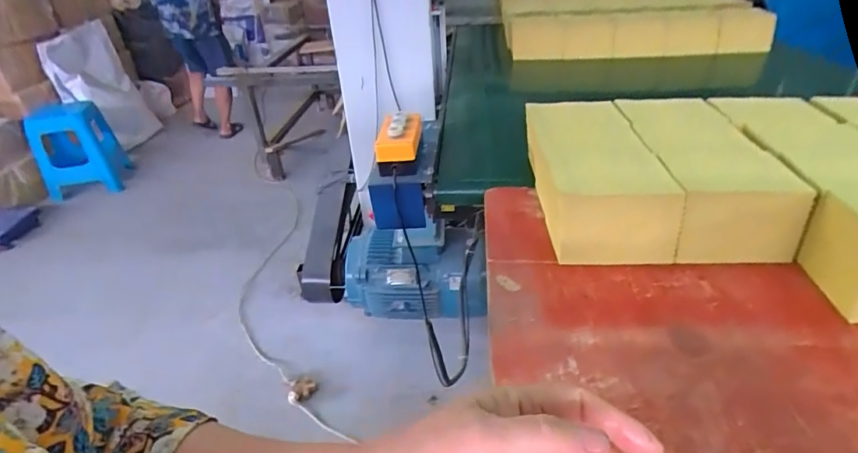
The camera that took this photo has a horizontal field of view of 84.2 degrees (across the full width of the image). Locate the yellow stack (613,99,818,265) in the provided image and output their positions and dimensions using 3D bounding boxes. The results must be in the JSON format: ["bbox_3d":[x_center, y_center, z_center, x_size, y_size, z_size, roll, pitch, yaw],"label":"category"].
[{"bbox_3d":[0.435,-0.094,0.793,0.174,0.126,0.361,0,33,4],"label":"yellow stack"}]

